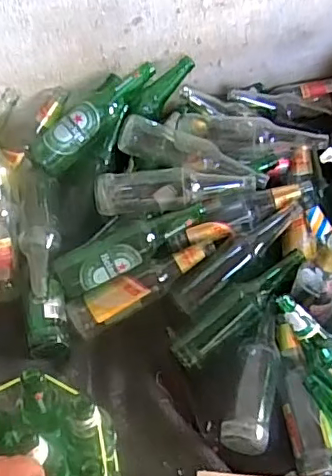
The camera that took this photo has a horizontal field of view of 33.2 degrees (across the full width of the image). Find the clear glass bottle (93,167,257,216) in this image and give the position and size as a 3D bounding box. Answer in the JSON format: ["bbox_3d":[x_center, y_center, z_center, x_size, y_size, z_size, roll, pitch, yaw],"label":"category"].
[{"bbox_3d":[0.019,-0.078,0.942,0.273,0.070,0.073,-2,56,-5],"label":"clear glass bottle"}]

